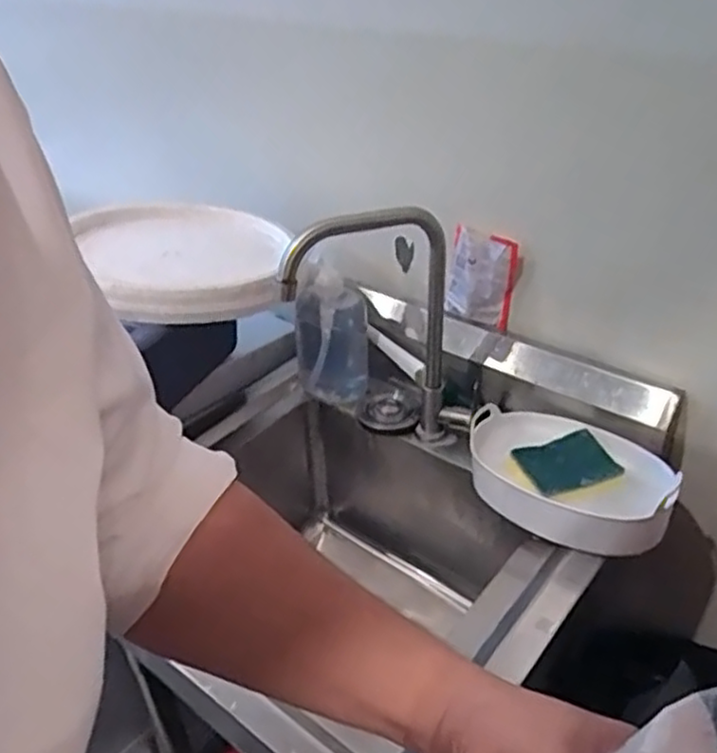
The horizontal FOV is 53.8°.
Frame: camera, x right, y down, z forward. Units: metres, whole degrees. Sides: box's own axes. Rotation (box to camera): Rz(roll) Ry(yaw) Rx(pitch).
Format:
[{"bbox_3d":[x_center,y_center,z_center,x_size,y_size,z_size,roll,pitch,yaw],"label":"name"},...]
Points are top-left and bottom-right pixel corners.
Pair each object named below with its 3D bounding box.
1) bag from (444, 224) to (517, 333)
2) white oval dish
[{"bbox_3d":[0.140,-0.113,0.825,0.076,0.132,0.030,20,48,19],"label":"bag"},{"bbox_3d":[0.215,0.105,0.739,0.213,0.057,0.131,19,39,29],"label":"white oval dish"}]

